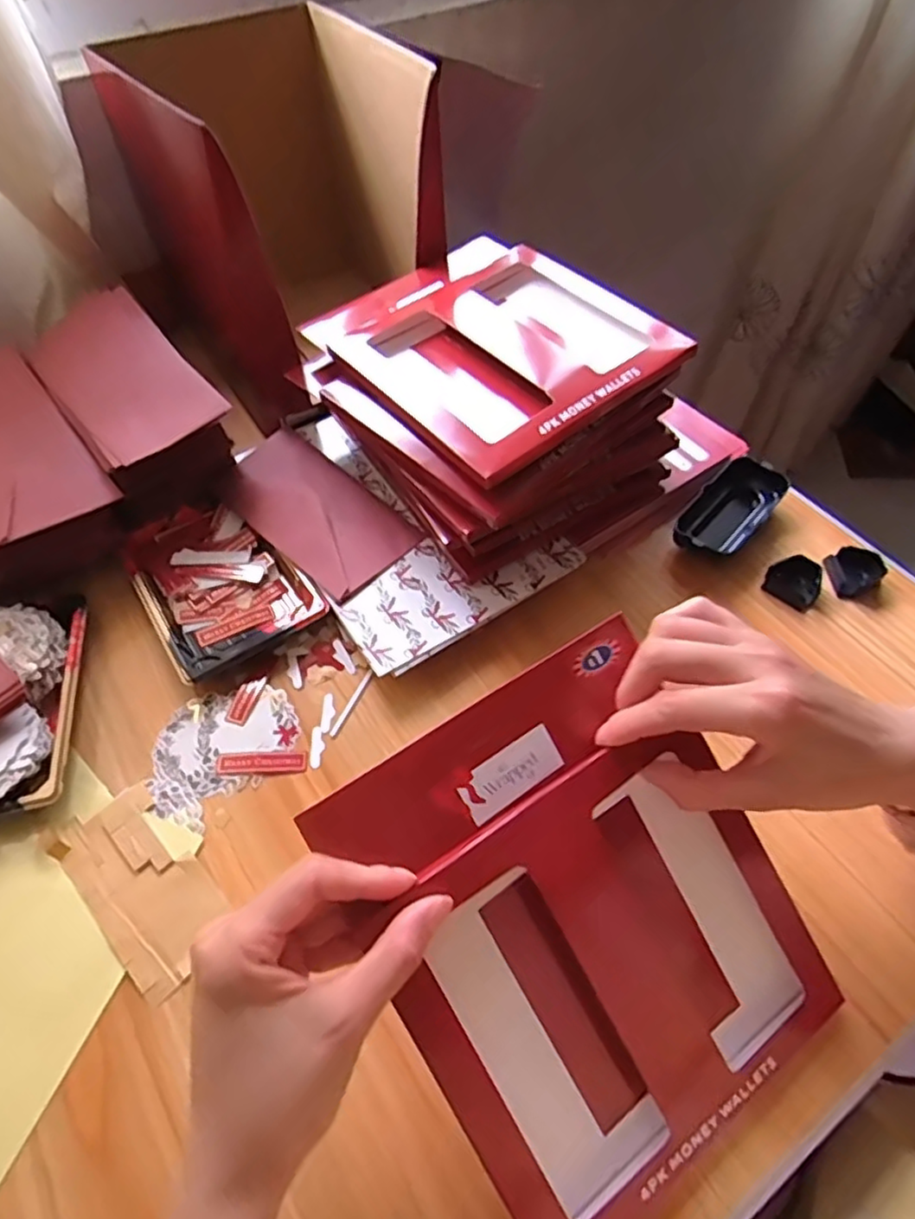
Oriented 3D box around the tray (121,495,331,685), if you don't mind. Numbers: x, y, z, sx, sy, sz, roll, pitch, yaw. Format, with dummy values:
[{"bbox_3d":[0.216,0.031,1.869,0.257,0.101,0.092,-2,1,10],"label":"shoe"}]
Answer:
[{"bbox_3d":[-0.188,-0.024,0.516,0.109,0.020,0.153,-31,60,-19],"label":"tray"}]

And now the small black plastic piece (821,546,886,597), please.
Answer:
[{"bbox_3d":[0.311,-0.031,0.516,0.042,0.018,0.038,-16,57,-10],"label":"small black plastic piece"}]

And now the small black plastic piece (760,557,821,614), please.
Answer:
[{"bbox_3d":[0.258,-0.022,0.505,0.038,0.019,0.034,35,62,22],"label":"small black plastic piece"}]

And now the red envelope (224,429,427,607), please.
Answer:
[{"bbox_3d":[-0.120,-0.086,0.544,0.182,0.013,0.093,38,63,24],"label":"red envelope"}]

